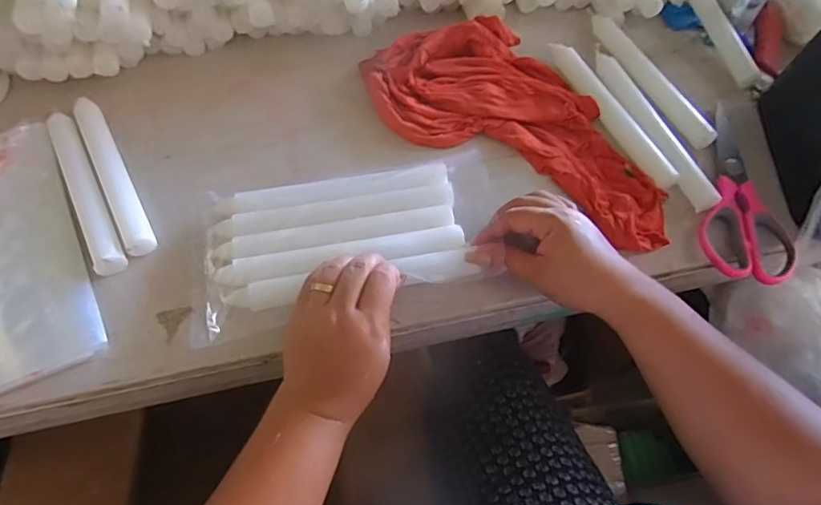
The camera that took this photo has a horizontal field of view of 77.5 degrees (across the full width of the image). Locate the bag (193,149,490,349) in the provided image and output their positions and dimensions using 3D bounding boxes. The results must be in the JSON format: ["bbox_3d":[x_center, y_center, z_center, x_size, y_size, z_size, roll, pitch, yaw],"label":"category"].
[{"bbox_3d":[-0.050,-0.021,0.420,0.250,0.030,0.132,-17,61,-9],"label":"bag"}]

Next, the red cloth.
[{"bbox_3d":[0.108,-0.136,0.493,0.325,0.026,0.165,36,64,18],"label":"red cloth"}]

